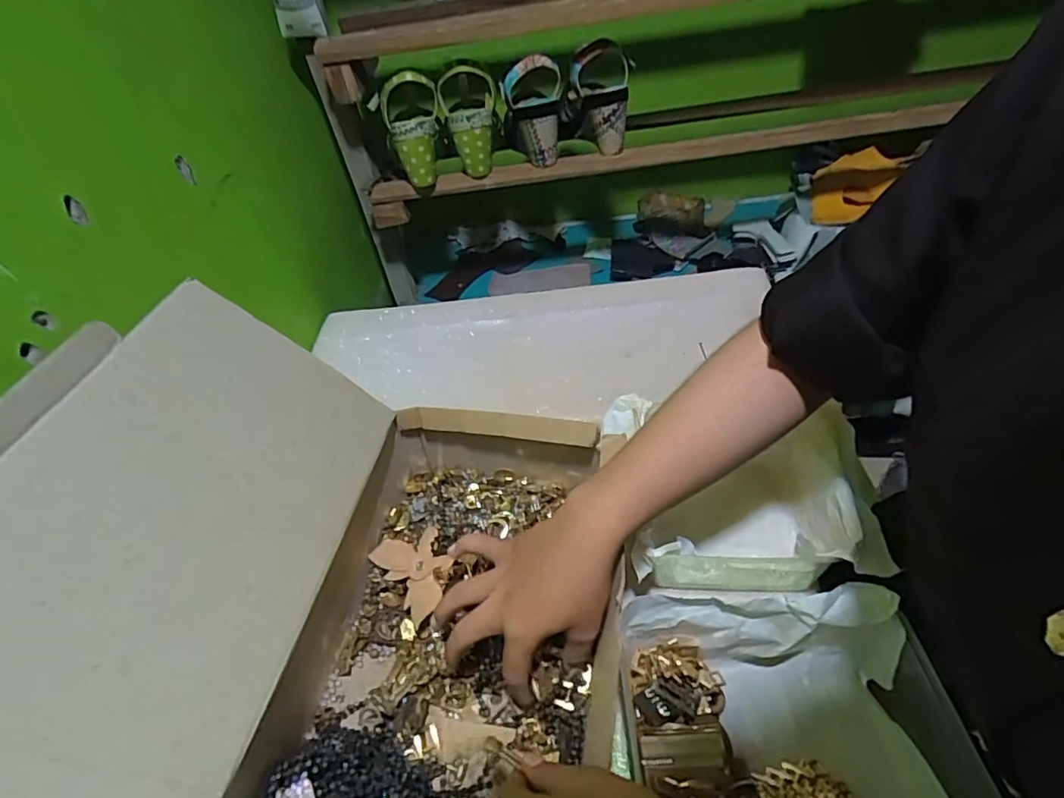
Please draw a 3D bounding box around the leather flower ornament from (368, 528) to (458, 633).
[{"bbox_3d":[-0.096,0.141,0.469,0.056,0.007,0.081,-42,54,-6],"label":"leather flower ornament"}]

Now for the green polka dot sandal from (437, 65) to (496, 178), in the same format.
[{"bbox_3d":[-0.086,-0.395,0.796,0.077,0.134,0.087,-12,44,-2],"label":"green polka dot sandal"}]

